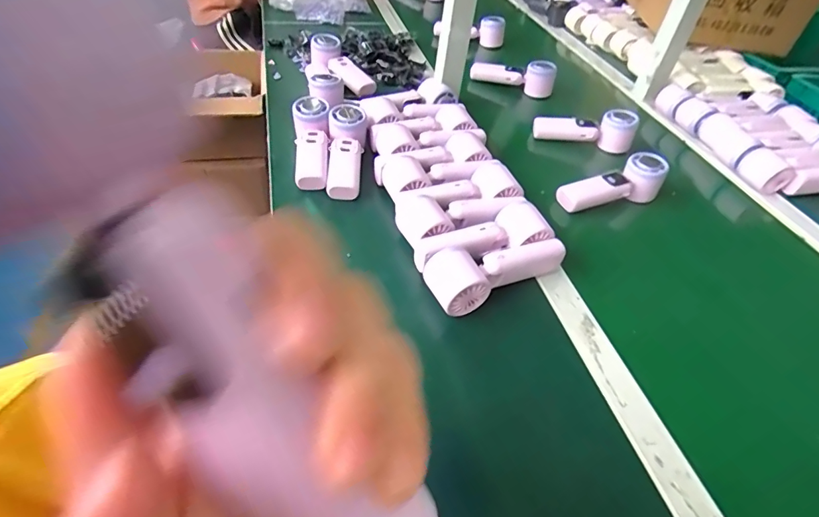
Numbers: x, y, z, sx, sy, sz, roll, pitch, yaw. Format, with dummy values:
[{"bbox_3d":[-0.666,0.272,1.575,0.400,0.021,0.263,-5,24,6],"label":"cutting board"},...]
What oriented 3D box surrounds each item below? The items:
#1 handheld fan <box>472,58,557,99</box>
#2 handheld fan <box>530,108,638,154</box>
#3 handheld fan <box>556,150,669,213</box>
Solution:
[{"bbox_3d":[0.212,-0.379,0.933,0.172,0.062,0.057,11,43,4],"label":"handheld fan"},{"bbox_3d":[0.299,-0.229,0.783,0.164,0.054,0.053,6,43,-2],"label":"handheld fan"},{"bbox_3d":[0.298,-0.110,0.668,0.167,0.051,0.054,-12,46,-20],"label":"handheld fan"}]

